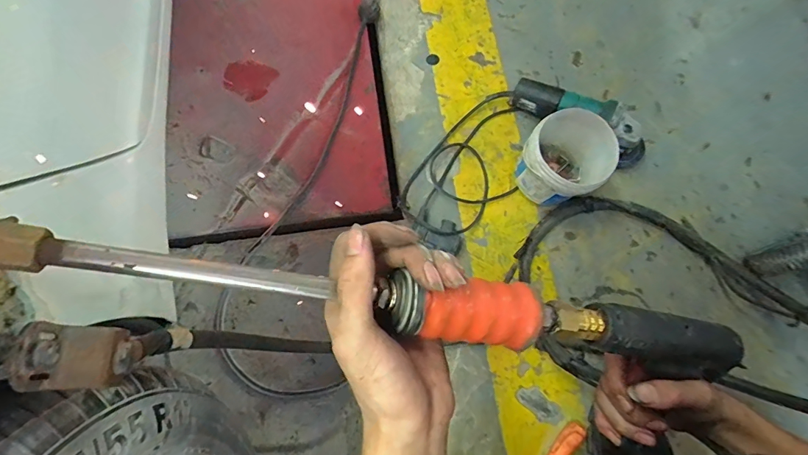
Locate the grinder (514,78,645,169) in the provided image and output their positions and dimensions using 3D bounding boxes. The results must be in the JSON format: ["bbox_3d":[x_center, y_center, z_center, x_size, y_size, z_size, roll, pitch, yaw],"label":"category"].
[{"bbox_3d":[0.352,-0.214,0.829,0.290,0.080,0.086,26,75,6],"label":"grinder"}]

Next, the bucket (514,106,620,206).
[{"bbox_3d":[0.290,-0.112,0.767,0.143,0.151,0.139,0,73,-1],"label":"bucket"}]

